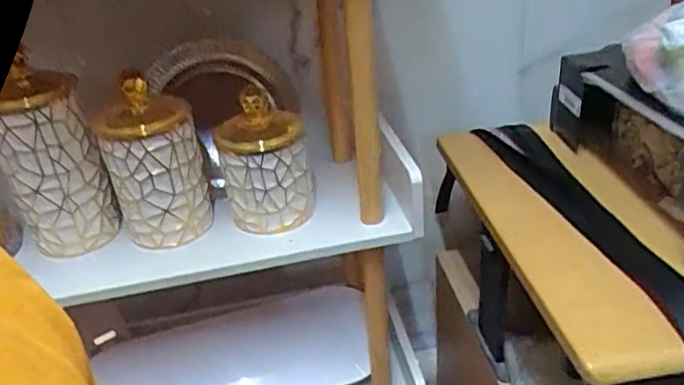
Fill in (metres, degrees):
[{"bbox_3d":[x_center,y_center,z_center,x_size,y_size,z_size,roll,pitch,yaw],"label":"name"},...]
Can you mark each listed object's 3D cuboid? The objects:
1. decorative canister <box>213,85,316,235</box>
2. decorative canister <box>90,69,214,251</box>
[{"bbox_3d":[-0.091,-0.040,0.709,0.105,0.144,0.097,-11,30,-8],"label":"decorative canister"},{"bbox_3d":[-0.218,-0.034,0.701,0.107,0.169,0.096,-16,31,-17],"label":"decorative canister"}]

